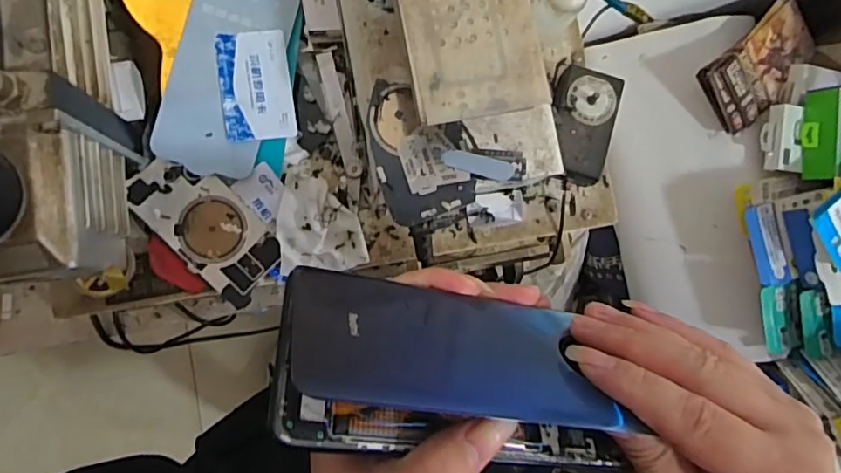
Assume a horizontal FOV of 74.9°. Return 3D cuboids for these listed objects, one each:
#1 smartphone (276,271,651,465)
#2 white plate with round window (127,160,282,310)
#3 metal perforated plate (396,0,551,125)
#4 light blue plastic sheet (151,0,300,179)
[{"bbox_3d":[0.015,0.053,0.233,0.144,0.017,0.072,11,55,-18],"label":"smartphone"},{"bbox_3d":[-0.172,-0.010,0.440,0.123,0.009,0.066,41,81,-2],"label":"white plate with round window"},{"bbox_3d":[0.026,-0.157,0.343,0.082,0.006,0.165,-11,86,-8],"label":"metal perforated plate"},{"bbox_3d":[-0.155,-0.130,0.436,0.078,0.007,0.160,14,86,-10],"label":"light blue plastic sheet"}]

